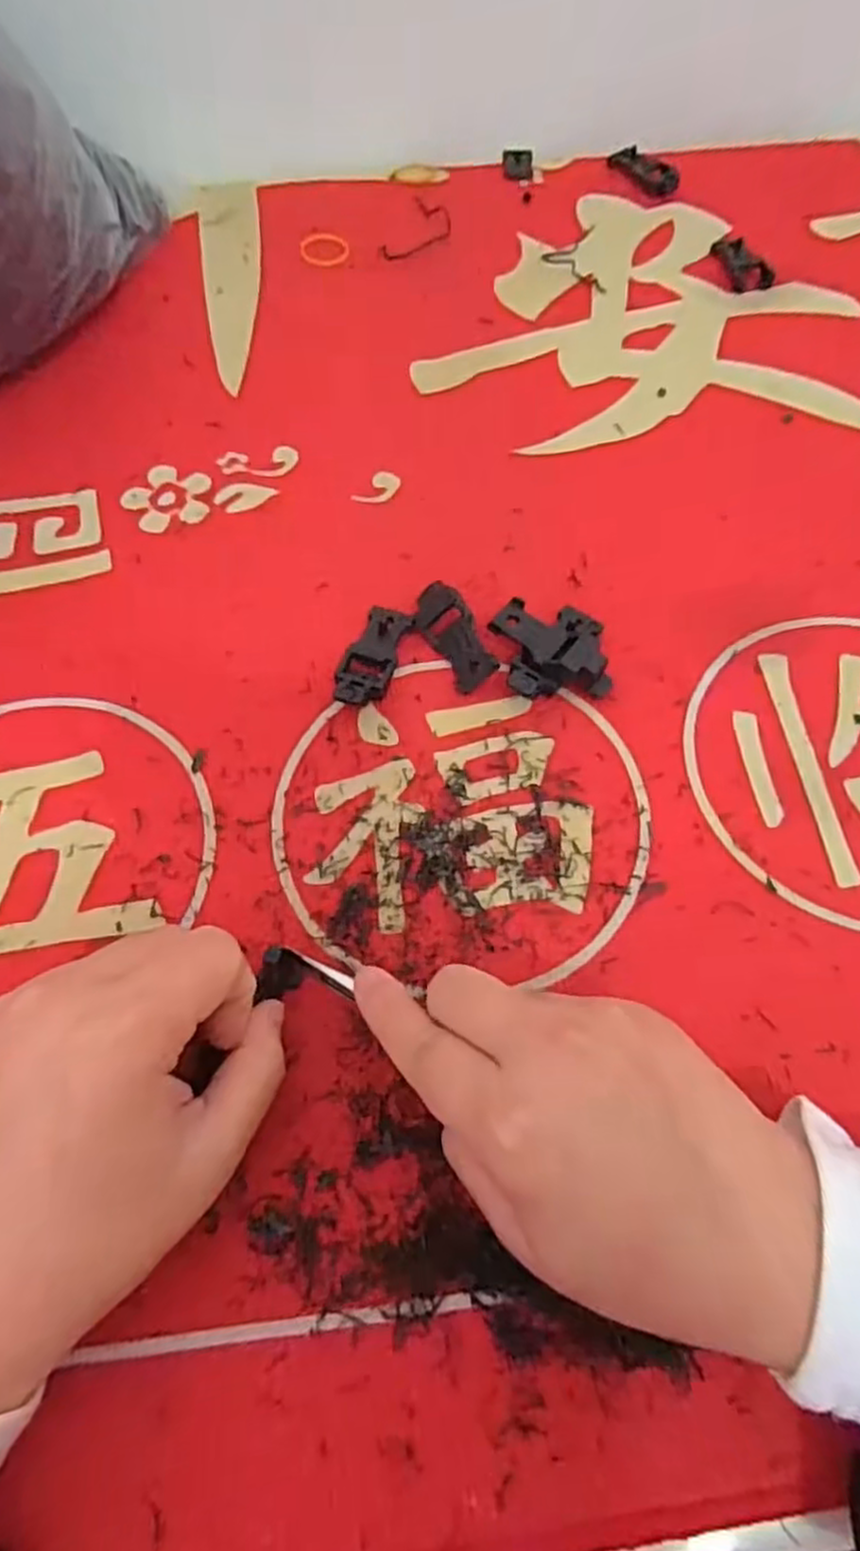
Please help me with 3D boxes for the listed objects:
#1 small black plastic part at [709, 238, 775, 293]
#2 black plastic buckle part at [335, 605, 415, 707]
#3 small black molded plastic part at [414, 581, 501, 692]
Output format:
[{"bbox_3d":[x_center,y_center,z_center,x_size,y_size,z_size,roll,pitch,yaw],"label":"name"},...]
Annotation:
[{"bbox_3d":[0.186,-0.309,0.446,0.026,0.008,0.050,-13,64,-6],"label":"small black plastic part"},{"bbox_3d":[-0.025,-0.050,0.315,0.022,0.012,0.053,17,64,9],"label":"black plastic buckle part"},{"bbox_3d":[0.011,-0.060,0.320,0.022,0.009,0.050,-38,72,18],"label":"small black molded plastic part"}]

